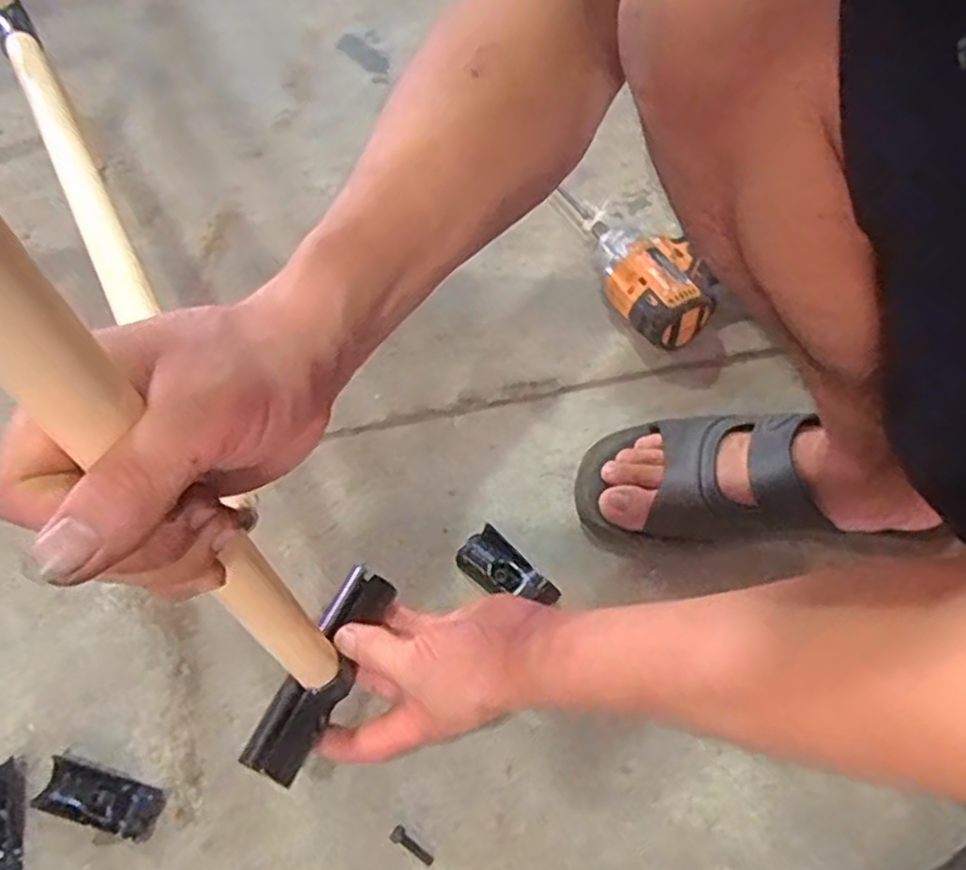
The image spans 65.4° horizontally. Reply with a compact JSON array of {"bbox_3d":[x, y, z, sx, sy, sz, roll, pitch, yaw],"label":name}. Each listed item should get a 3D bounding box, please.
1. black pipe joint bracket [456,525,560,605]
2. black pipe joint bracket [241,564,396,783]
[{"bbox_3d":[0.016,0.102,0.550,0.036,0.023,0.077,-40,65,-18],"label":"black pipe joint bracket"},{"bbox_3d":[-0.099,0.141,0.458,0.034,0.025,0.130,19,62,15],"label":"black pipe joint bracket"}]

